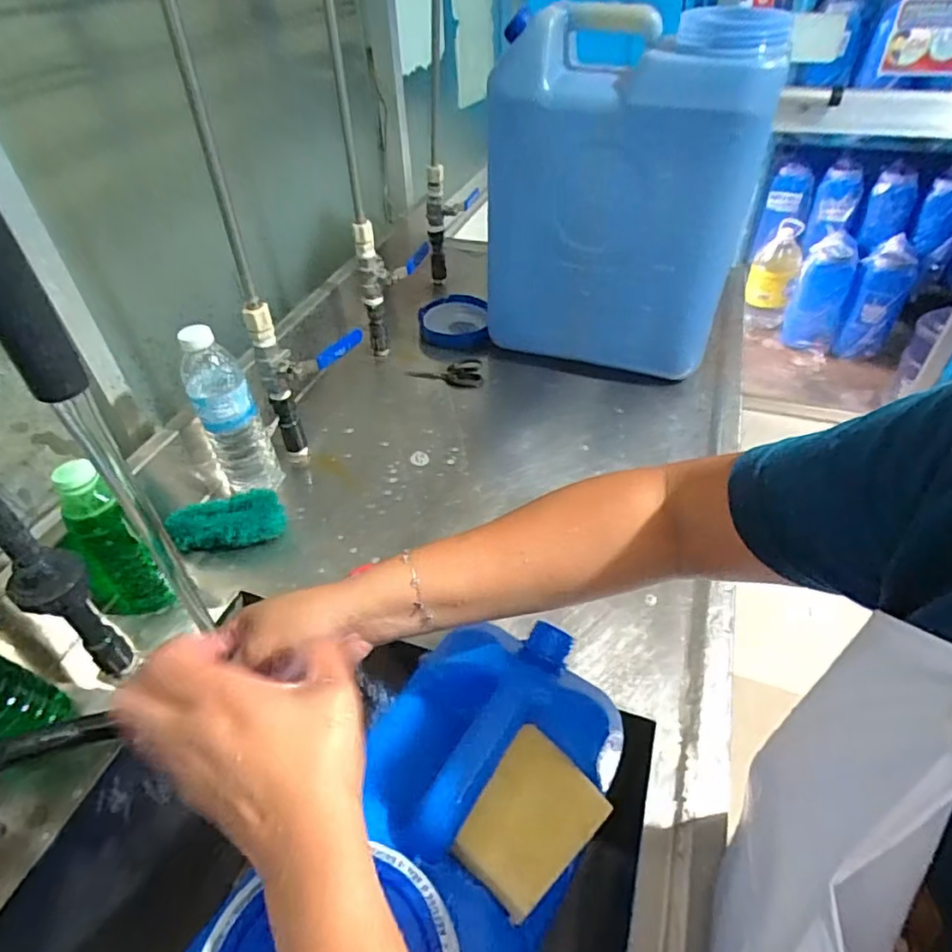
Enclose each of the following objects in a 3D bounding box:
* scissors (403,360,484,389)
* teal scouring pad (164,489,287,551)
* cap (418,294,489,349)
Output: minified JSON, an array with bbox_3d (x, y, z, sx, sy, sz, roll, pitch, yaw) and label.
[{"bbox_3d":[-0.046,-0.148,0.870,0.111,0.013,0.056,-5,45,-3],"label":"scissors"},{"bbox_3d":[-0.271,0.054,0.645,0.122,0.043,0.056,-6,45,-5],"label":"teal scouring pad"},{"bbox_3d":[-0.034,-0.255,0.969,0.108,0.034,0.116,-1,45,1],"label":"cap"}]

